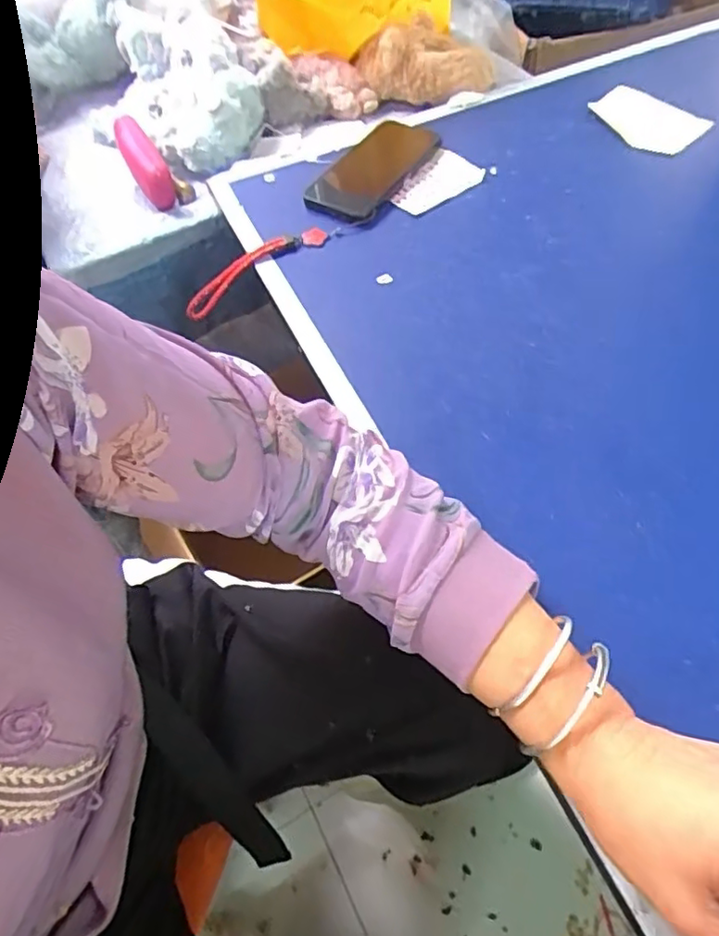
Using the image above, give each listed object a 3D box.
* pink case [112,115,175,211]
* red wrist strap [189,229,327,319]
[{"bbox_3d":[-0.242,-0.344,0.682,0.036,0.026,0.129,-28,73,-13],"label":"pink case"},{"bbox_3d":[-0.110,-0.195,0.599,0.160,0.036,0.019,-28,56,13],"label":"red wrist strap"}]

